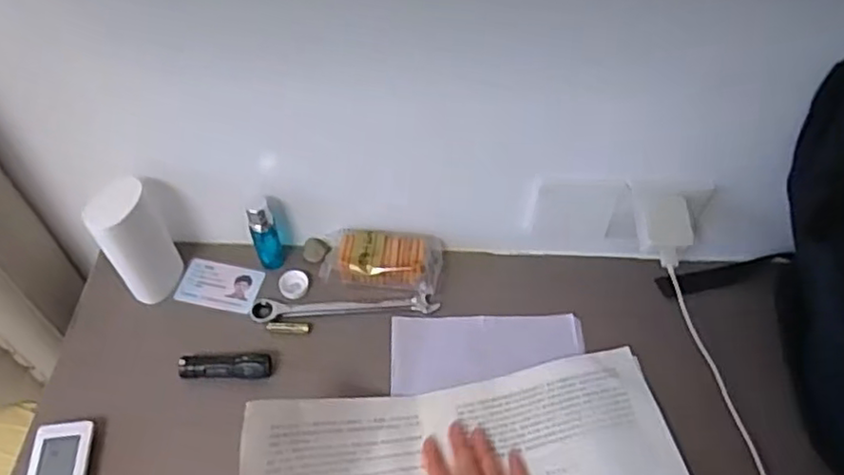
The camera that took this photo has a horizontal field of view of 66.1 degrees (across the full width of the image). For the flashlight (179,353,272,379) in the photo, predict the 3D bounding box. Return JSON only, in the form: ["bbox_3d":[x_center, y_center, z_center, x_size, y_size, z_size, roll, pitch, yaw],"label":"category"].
[{"bbox_3d":[-0.198,0.134,0.659,0.086,0.028,0.025,0,54,-1],"label":"flashlight"}]

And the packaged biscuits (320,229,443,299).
[{"bbox_3d":[-0.042,0.026,0.716,0.131,0.045,0.070,2,54,1],"label":"packaged biscuits"}]

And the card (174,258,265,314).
[{"bbox_3d":[-0.225,0.053,0.724,0.087,0.004,0.062,11,49,2],"label":"card"}]

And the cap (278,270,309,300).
[{"bbox_3d":[-0.144,0.051,0.724,0.031,0.008,0.034,0,54,-1],"label":"cap"}]

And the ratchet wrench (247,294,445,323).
[{"bbox_3d":[-0.085,0.077,0.721,0.205,0.015,0.029,-1,54,-2],"label":"ratchet wrench"}]

